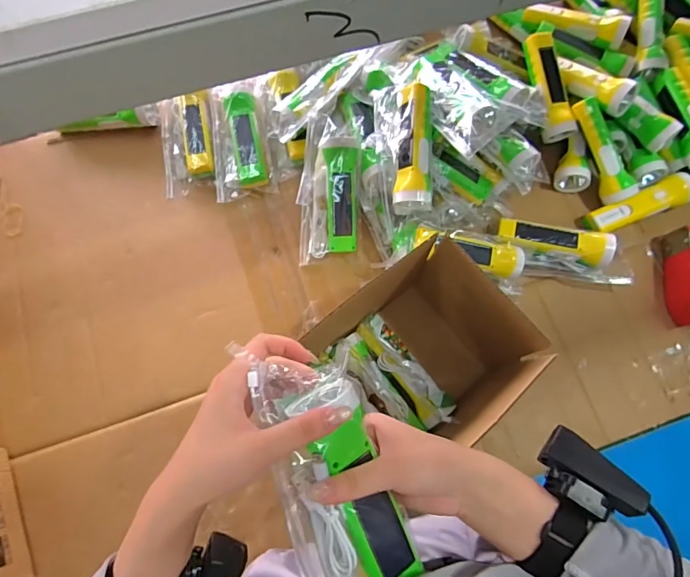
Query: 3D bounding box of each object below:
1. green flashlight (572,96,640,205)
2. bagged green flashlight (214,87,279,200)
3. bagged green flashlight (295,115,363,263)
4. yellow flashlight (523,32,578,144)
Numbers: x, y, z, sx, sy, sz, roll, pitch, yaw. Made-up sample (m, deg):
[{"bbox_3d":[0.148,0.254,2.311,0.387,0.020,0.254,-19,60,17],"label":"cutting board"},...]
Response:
[{"bbox_3d":[0.407,-0.217,0.712,0.044,0.042,0.168,-23,92,-7],"label":"green flashlight"},{"bbox_3d":[-0.174,-0.247,0.743,0.092,0.042,0.194,-10,74,-4],"label":"bagged green flashlight"},{"bbox_3d":[-0.022,-0.141,0.687,0.095,0.034,0.203,6,101,1],"label":"bagged green flashlight"},{"bbox_3d":[0.328,-0.320,0.726,0.062,0.050,0.157,-12,86,-4],"label":"yellow flashlight"}]

